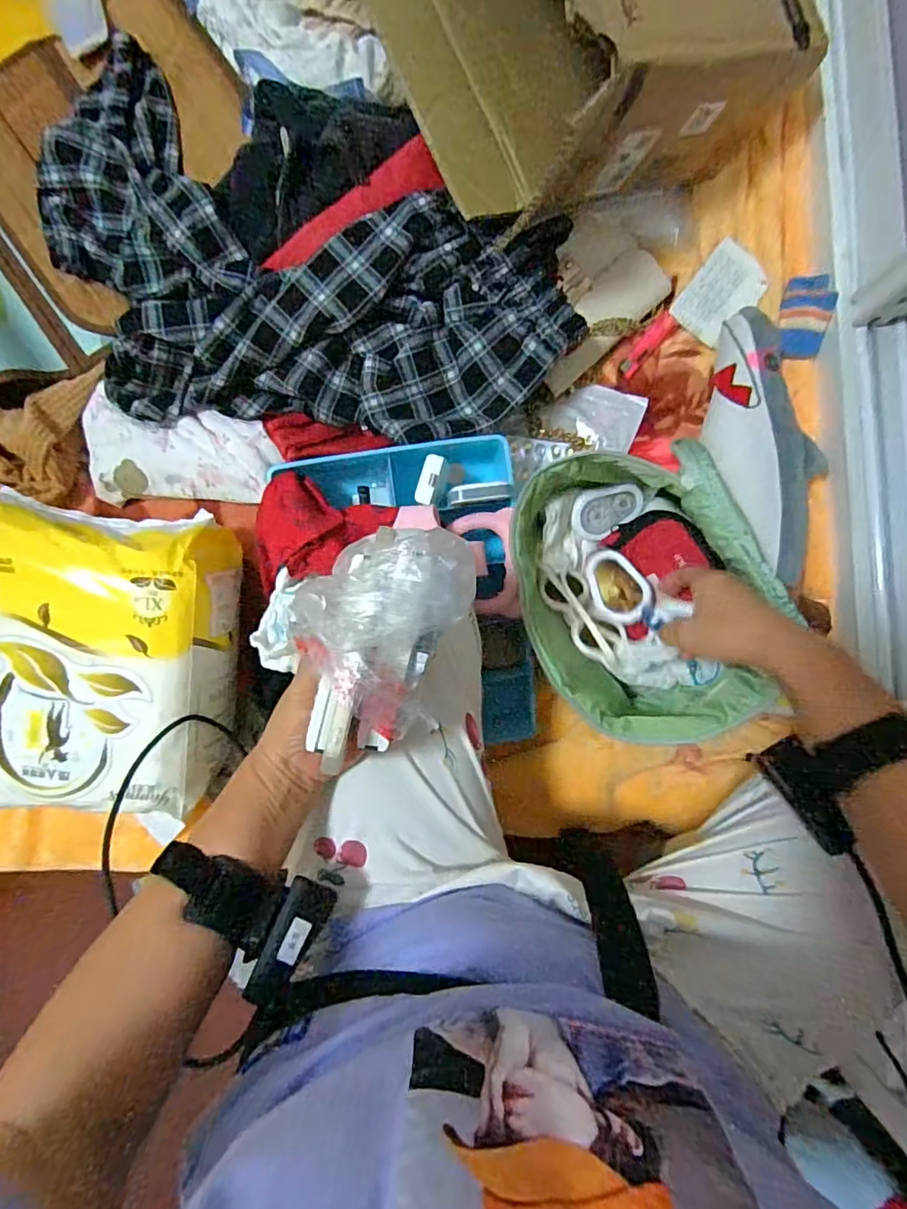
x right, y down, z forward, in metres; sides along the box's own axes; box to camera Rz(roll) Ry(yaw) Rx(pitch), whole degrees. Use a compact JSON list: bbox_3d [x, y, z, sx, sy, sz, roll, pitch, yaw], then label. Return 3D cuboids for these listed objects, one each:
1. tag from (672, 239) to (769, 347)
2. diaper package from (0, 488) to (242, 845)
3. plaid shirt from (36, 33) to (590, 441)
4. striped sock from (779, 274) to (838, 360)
[{"bbox_3d":[0.306,-0.357,0.632,0.071,0.007,0.108,42,91,2],"label":"tag"},{"bbox_3d":[-0.338,0.050,0.537,0.227,0.142,0.286,6,87,0],"label":"diaper package"},{"bbox_3d":[-0.164,-0.336,0.573,0.573,0.090,0.343,20,87,1],"label":"plaid shirt"},{"bbox_3d":[0.391,-0.319,0.613,0.011,0.054,0.085,-1,103,-40],"label":"striped sock"}]

